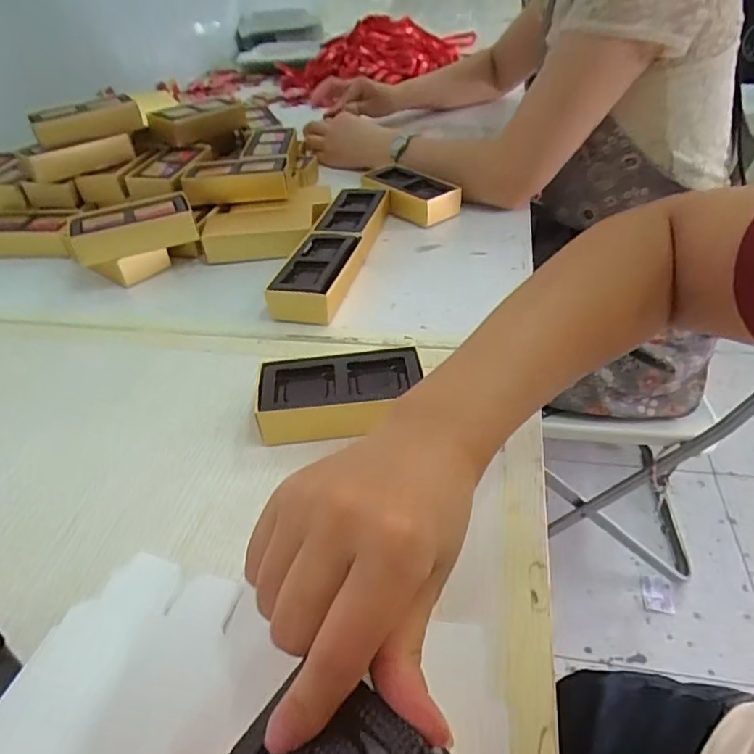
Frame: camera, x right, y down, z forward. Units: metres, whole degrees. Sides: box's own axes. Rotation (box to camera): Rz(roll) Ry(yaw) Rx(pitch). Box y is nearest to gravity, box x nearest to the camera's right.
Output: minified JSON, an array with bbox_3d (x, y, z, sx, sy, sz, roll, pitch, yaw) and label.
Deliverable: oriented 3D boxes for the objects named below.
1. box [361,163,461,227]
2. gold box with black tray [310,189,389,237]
[{"bbox_3d":[0.038,-0.208,0.647,0.116,0.034,0.058,30,51,34],"label":"box"},{"bbox_3d":[-0.027,-0.171,0.609,0.065,0.036,0.119,6,41,11],"label":"gold box with black tray"}]

